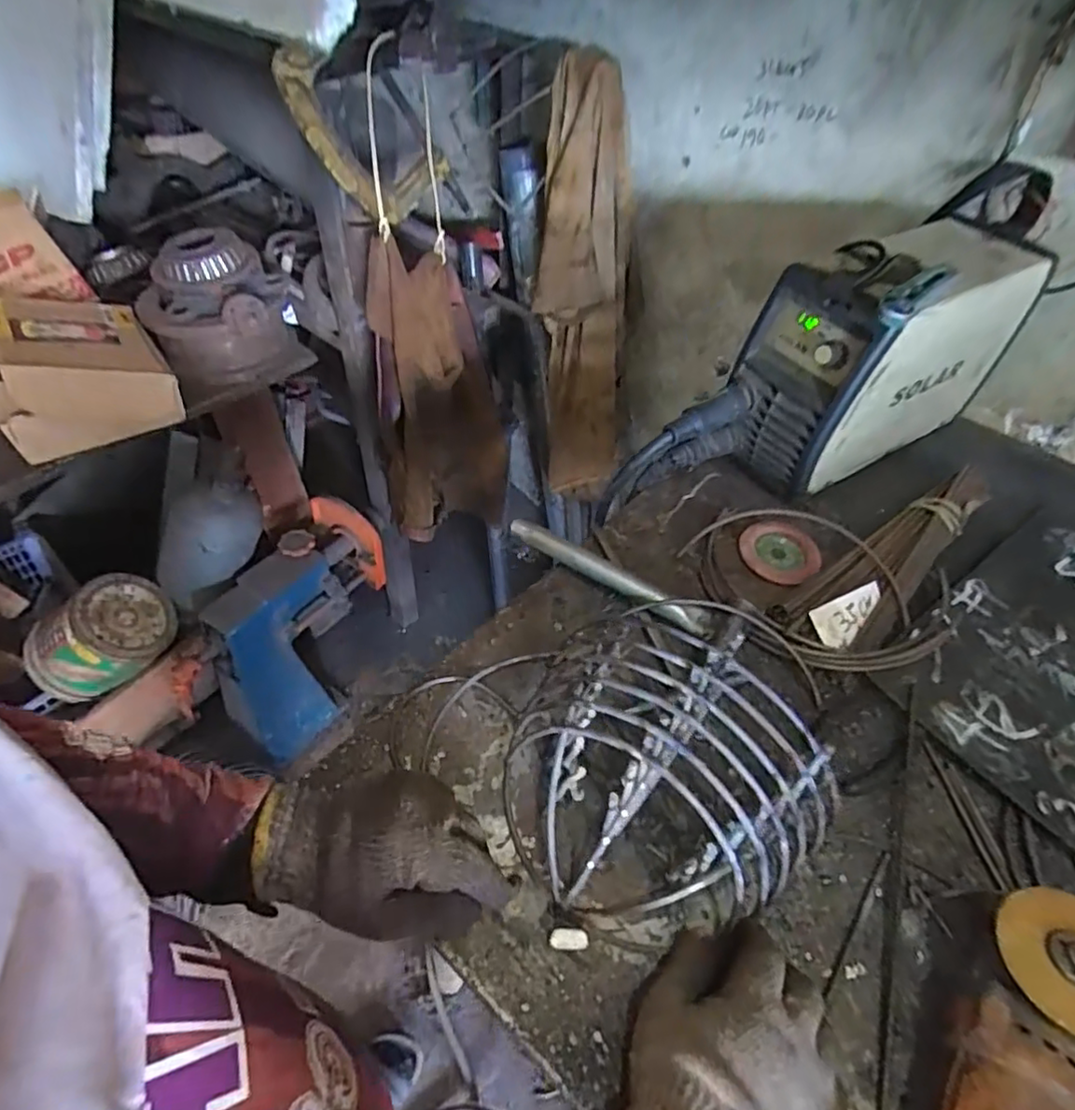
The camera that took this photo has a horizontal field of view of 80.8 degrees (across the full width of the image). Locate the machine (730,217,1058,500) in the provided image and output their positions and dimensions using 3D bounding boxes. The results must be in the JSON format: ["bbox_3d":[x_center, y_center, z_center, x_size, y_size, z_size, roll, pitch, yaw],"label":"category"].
[{"bbox_3d":[0.387,-0.228,0.723,0.335,0.234,0.137,-25,55,-24],"label":"machine"}]

